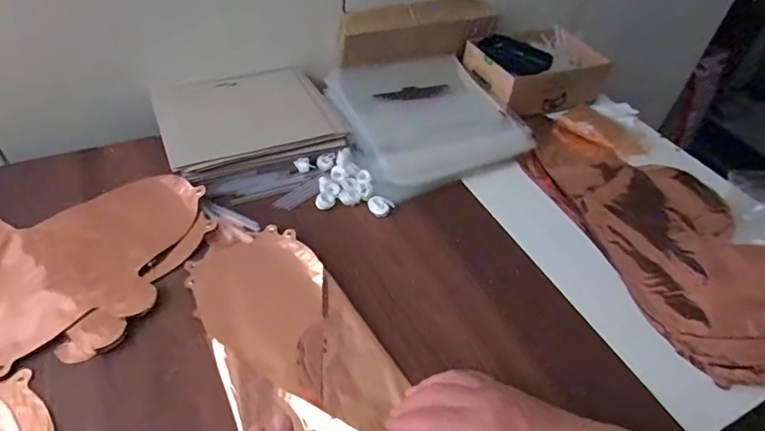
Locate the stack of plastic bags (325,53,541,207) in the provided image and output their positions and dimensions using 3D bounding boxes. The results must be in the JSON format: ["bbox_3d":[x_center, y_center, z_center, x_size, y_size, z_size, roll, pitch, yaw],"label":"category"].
[{"bbox_3d":[0.052,-0.134,0.646,0.225,0.049,0.221,-18,50,-22],"label":"stack of plastic bags"}]

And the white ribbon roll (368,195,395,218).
[{"bbox_3d":[-0.003,-0.011,0.539,0.027,0.009,0.023,39,95,11],"label":"white ribbon roll"}]

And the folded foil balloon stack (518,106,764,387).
[{"bbox_3d":[0.339,-0.009,0.553,0.231,0.035,0.415,-12,48,-18],"label":"folded foil balloon stack"}]

